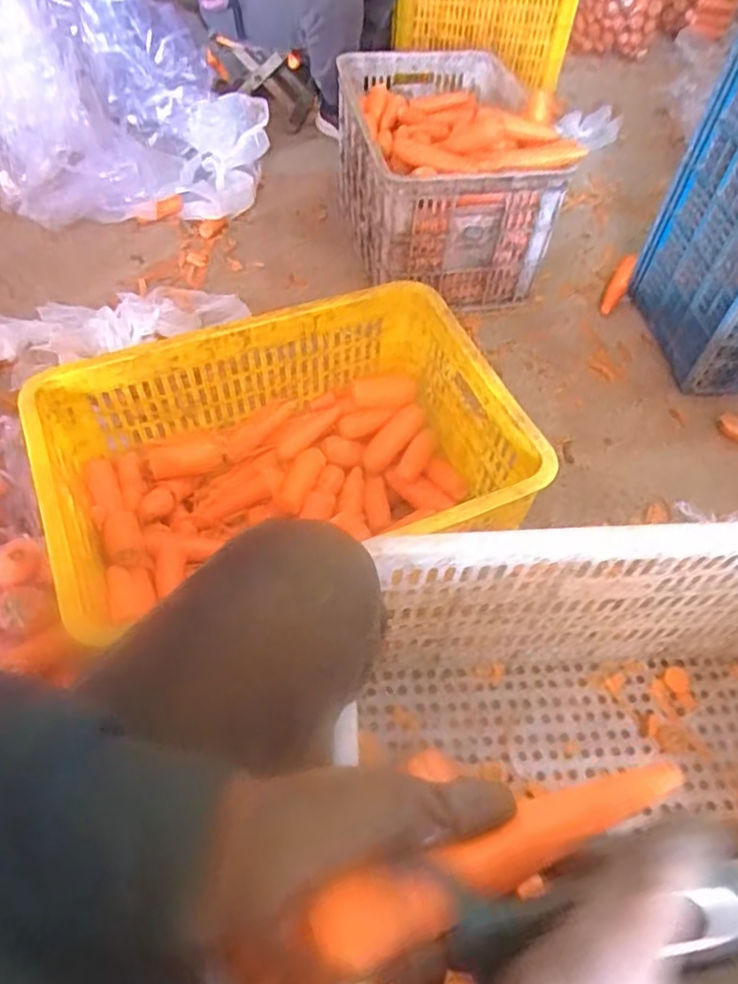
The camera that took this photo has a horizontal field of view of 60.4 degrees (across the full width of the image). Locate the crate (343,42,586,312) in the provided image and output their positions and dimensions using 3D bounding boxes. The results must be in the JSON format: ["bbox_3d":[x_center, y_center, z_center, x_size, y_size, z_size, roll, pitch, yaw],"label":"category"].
[{"bbox_3d":[0.150,-0.696,1.368,0.378,0.301,0.577,-8,55,-9],"label":"crate"}]

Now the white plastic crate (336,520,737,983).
[{"bbox_3d":[0.301,0.305,0.648,0.576,0.346,0.417,-2,54,-4],"label":"white plastic crate"}]

